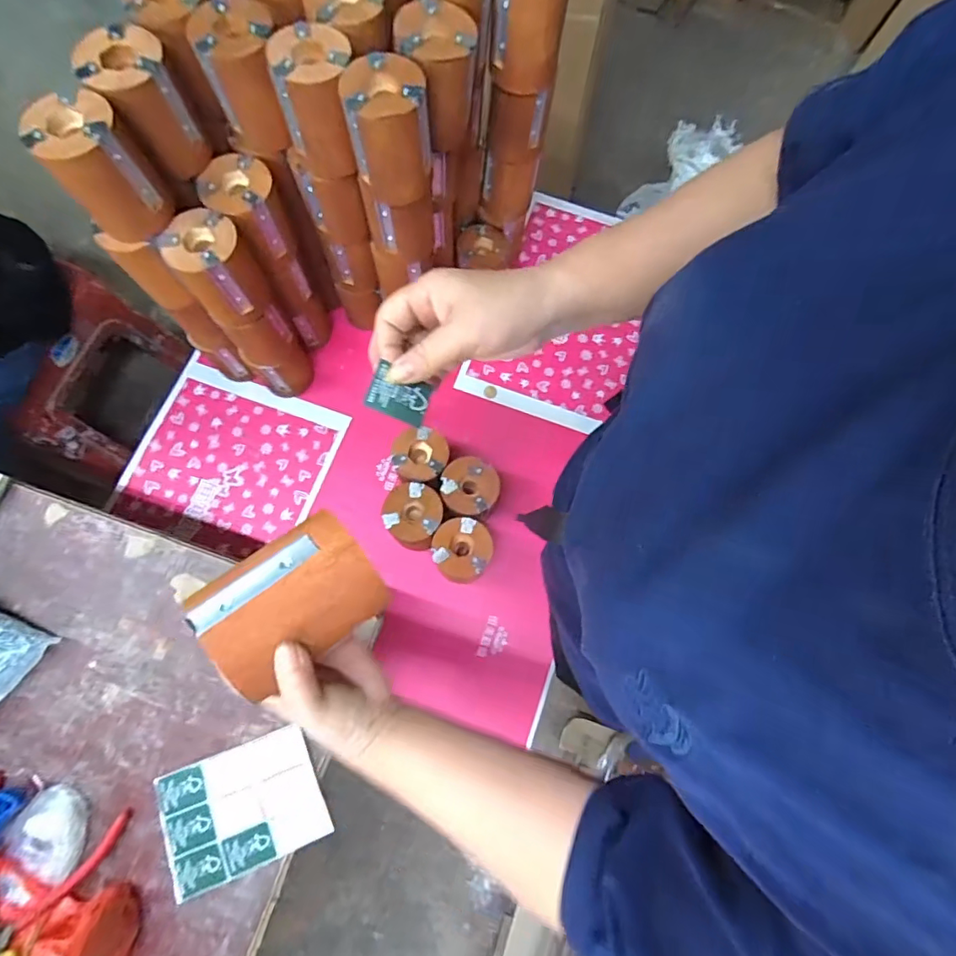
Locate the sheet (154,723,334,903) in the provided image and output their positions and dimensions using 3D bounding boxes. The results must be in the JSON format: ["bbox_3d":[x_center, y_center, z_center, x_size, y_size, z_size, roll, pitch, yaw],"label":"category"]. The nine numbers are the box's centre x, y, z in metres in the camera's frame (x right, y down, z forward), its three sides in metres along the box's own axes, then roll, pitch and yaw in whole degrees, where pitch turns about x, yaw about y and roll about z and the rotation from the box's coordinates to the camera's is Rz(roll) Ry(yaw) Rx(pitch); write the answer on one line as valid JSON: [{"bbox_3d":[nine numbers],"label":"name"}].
[{"bbox_3d":[-0.213,0.298,0.462,0.134,0.005,0.098,-20,76,-7],"label":"sheet"}]

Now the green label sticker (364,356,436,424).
[{"bbox_3d":[-0.048,-0.050,0.313,0.038,0.004,0.026,21,87,-29],"label":"green label sticker"}]

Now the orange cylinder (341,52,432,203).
[{"bbox_3d":[-0.087,-0.341,0.506,0.077,0.101,0.071,-12,76,-5],"label":"orange cylinder"}]

